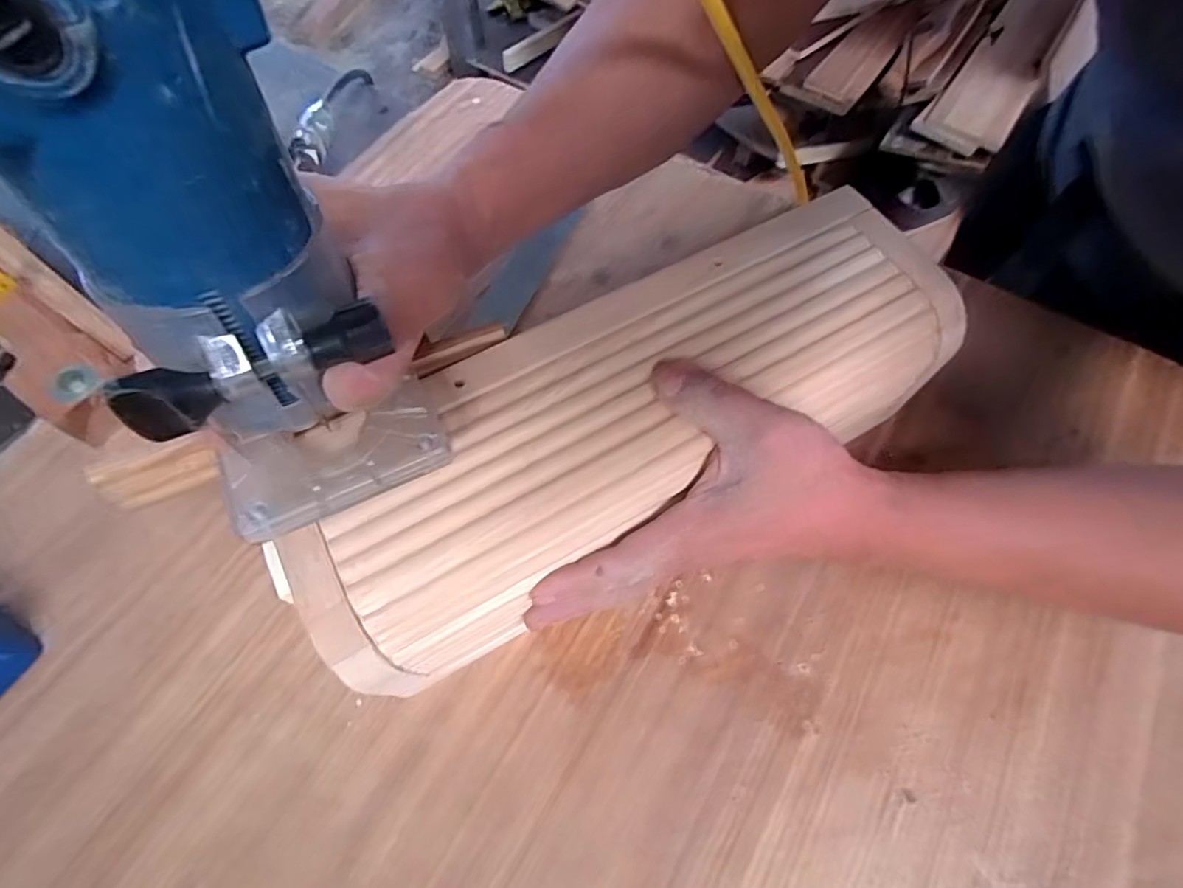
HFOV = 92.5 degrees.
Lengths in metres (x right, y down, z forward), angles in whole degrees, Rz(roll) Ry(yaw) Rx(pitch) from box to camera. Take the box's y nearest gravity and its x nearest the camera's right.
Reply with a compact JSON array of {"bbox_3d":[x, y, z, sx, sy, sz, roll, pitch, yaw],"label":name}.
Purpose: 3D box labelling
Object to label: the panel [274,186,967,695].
[{"bbox_3d":[0.028,-0.020,0.295,0.362,0.030,0.135,-32,70,-13],"label":"panel"}]

